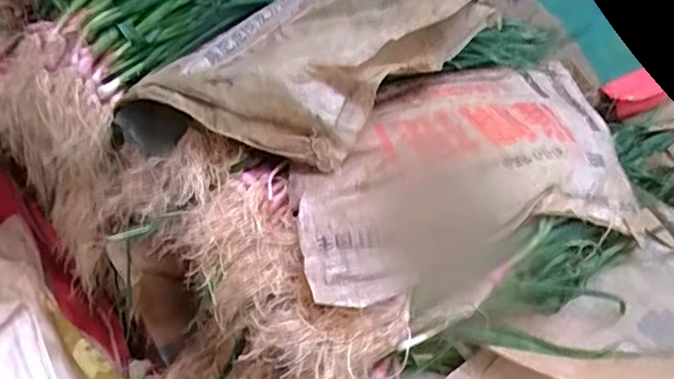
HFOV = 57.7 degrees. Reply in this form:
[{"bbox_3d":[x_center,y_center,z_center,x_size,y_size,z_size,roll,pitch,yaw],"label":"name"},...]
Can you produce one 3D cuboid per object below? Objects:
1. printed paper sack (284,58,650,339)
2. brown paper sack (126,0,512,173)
[{"bbox_3d":[0.171,-0.024,0.708,0.535,0.110,0.242,-17,43,-30],"label":"printed paper sack"},{"bbox_3d":[0.013,-0.213,0.752,0.257,0.133,0.477,27,40,24],"label":"brown paper sack"}]

